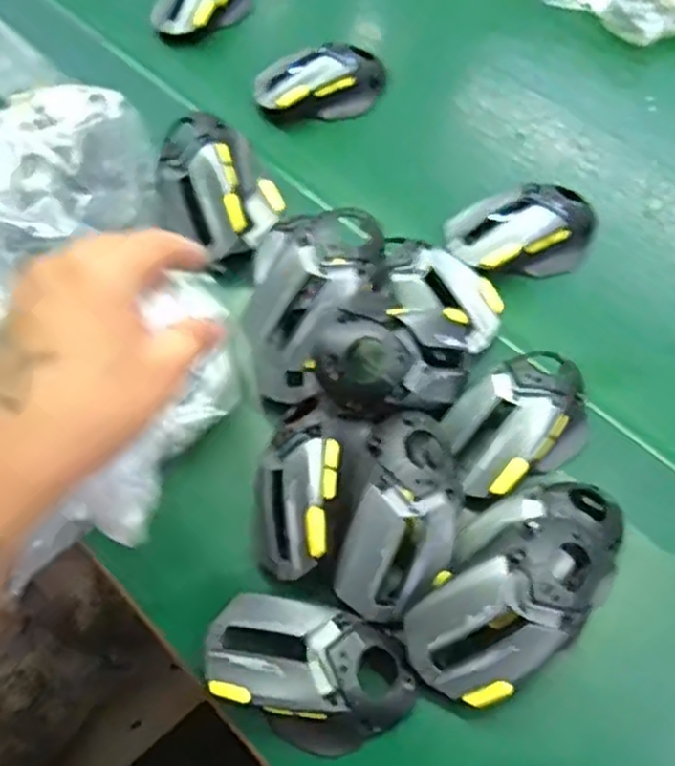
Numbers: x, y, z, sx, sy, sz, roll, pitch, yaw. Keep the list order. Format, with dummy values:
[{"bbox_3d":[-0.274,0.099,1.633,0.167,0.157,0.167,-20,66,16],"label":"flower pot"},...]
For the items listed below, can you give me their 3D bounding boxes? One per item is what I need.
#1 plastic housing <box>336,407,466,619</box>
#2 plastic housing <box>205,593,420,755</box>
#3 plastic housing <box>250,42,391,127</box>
[{"bbox_3d":[0.039,0.078,0.448,0.064,0.043,0.121,13,79,10],"label":"plastic housing"},{"bbox_3d":[-0.016,0.166,0.442,0.125,0.053,0.072,14,62,11],"label":"plastic housing"},{"bbox_3d":[-0.014,-0.262,0.675,0.117,0.040,0.062,-9,60,-2],"label":"plastic housing"}]

